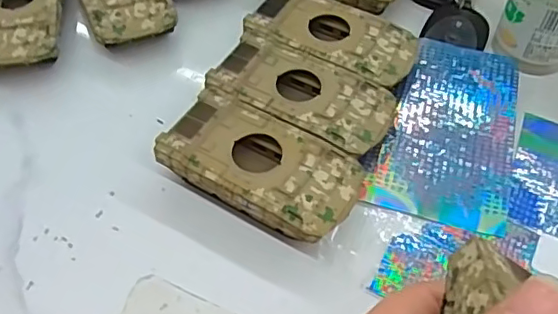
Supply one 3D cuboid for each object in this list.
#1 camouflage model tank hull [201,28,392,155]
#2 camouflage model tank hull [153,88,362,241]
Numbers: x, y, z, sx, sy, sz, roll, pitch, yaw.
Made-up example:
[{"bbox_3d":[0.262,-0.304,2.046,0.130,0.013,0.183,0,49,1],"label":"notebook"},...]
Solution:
[{"bbox_3d":[0.013,-0.031,0.325,0.096,0.023,0.052,25,56,16],"label":"camouflage model tank hull"},{"bbox_3d":[-0.009,0.008,0.296,0.095,0.025,0.052,27,57,17],"label":"camouflage model tank hull"}]

